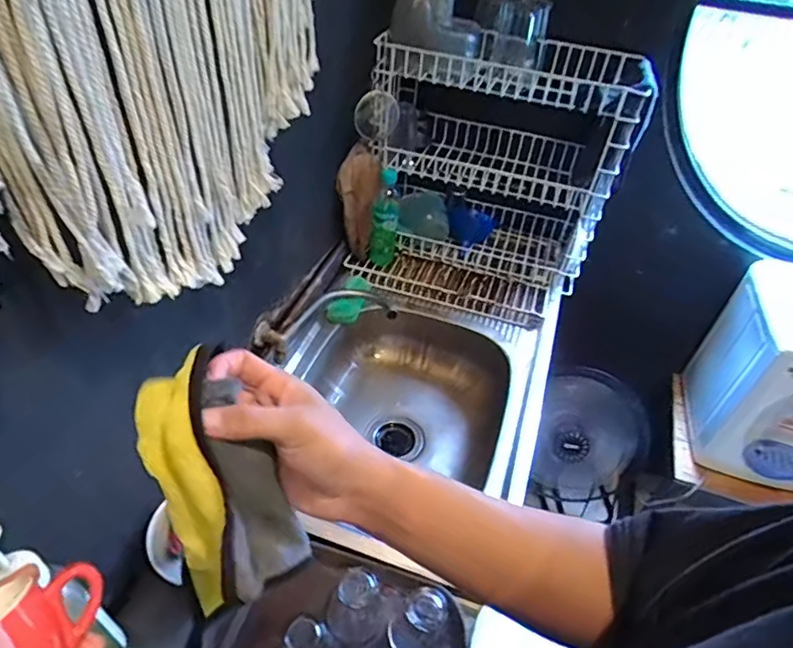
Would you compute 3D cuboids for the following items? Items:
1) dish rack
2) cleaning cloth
[{"bbox_3d":[0.195,-0.306,1.126,0.472,0.443,0.349,17,45,13],"label":"dish rack"},{"bbox_3d":[-0.119,0.106,0.372,0.075,0.136,0.142,-23,51,-26],"label":"cleaning cloth"}]

